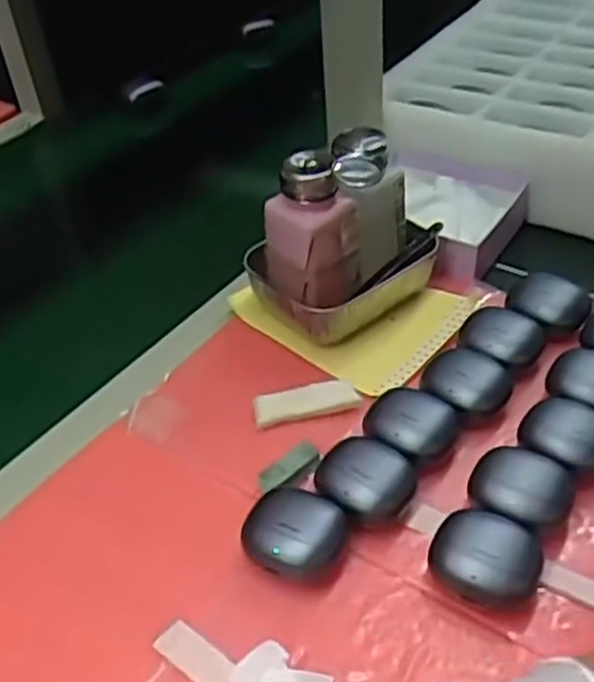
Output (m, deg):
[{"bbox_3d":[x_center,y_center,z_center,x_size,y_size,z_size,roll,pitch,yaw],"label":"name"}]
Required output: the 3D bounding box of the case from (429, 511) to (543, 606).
[{"bbox_3d":[0.101,0.119,0.420,0.056,0.028,0.050,10,44,16],"label":"case"}]

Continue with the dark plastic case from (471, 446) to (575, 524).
[{"bbox_3d":[0.129,0.089,0.453,0.054,0.026,0.053,22,48,27],"label":"dark plastic case"}]

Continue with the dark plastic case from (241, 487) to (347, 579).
[{"bbox_3d":[-0.002,0.109,0.438,0.051,0.031,0.047,26,50,30],"label":"dark plastic case"}]

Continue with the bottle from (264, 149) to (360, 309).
[{"bbox_3d":[0.011,-0.068,0.546,0.055,0.129,0.051,-30,48,-26],"label":"bottle"}]

